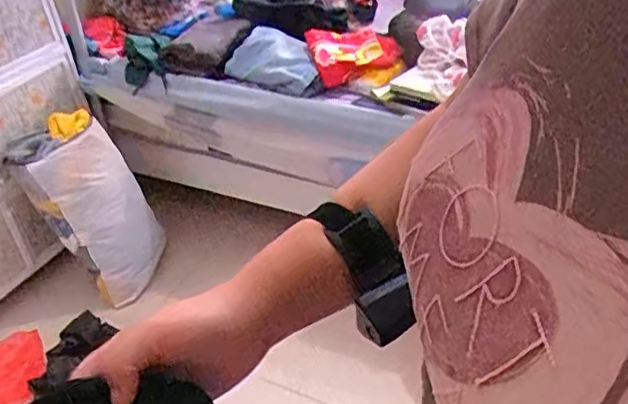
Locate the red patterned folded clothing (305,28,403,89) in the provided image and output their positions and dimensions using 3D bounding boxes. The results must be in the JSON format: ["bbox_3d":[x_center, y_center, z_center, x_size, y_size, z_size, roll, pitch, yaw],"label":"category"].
[{"bbox_3d":[0.101,-0.376,1.550,0.240,0.088,0.193,-4,36,2],"label":"red patterned folded clothing"}]

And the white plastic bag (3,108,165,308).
[{"bbox_3d":[-0.624,0.011,1.701,0.282,0.487,0.302,-29,42,-30],"label":"white plastic bag"}]

